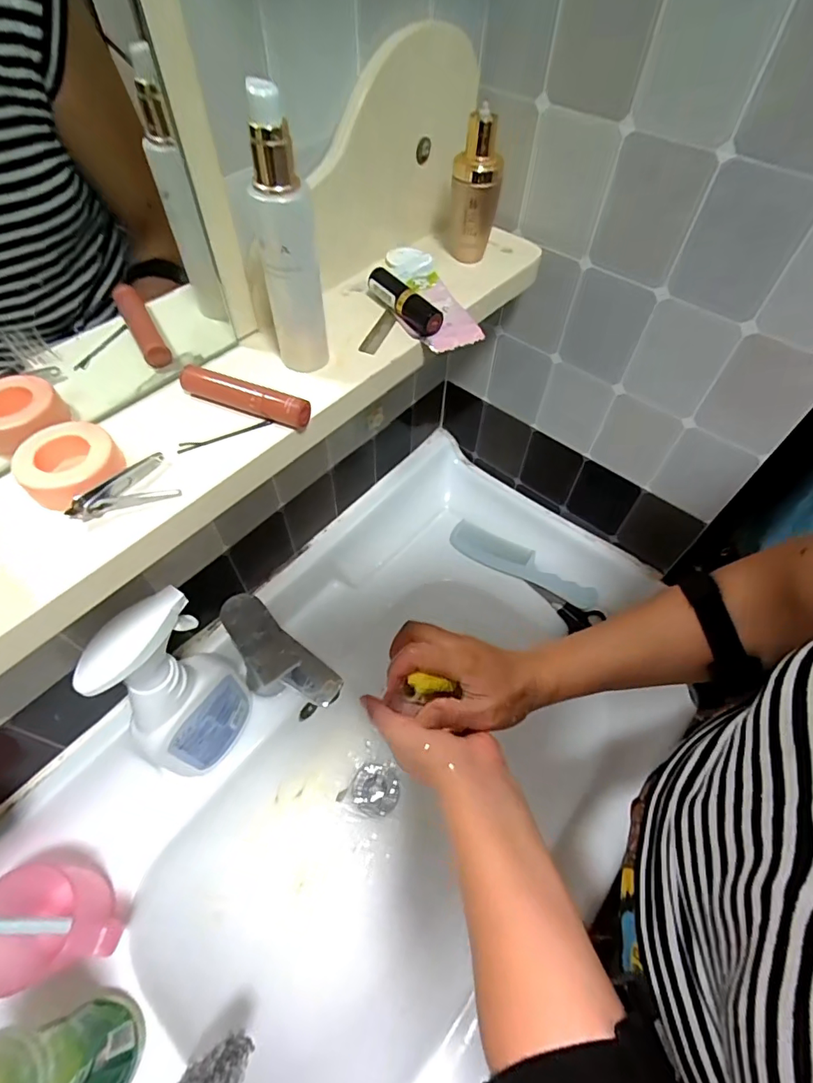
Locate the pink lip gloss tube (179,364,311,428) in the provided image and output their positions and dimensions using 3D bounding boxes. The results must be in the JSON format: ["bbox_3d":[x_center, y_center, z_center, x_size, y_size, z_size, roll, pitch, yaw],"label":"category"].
[{"bbox_3d":[-0.103,-0.092,0.313,0.088,0.014,0.013,18,57,11],"label":"pink lip gloss tube"}]

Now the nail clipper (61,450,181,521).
[{"bbox_3d":[-0.159,-0.031,0.277,0.052,0.009,0.031,-21,59,-15],"label":"nail clipper"}]

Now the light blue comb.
[{"bbox_3d":[0.159,0.029,0.689,0.210,0.008,0.049,25,71,20],"label":"light blue comb"}]

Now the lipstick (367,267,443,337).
[{"bbox_3d":[-0.002,-0.181,0.371,0.017,0.018,0.072,-34,63,-22],"label":"lipstick"}]

